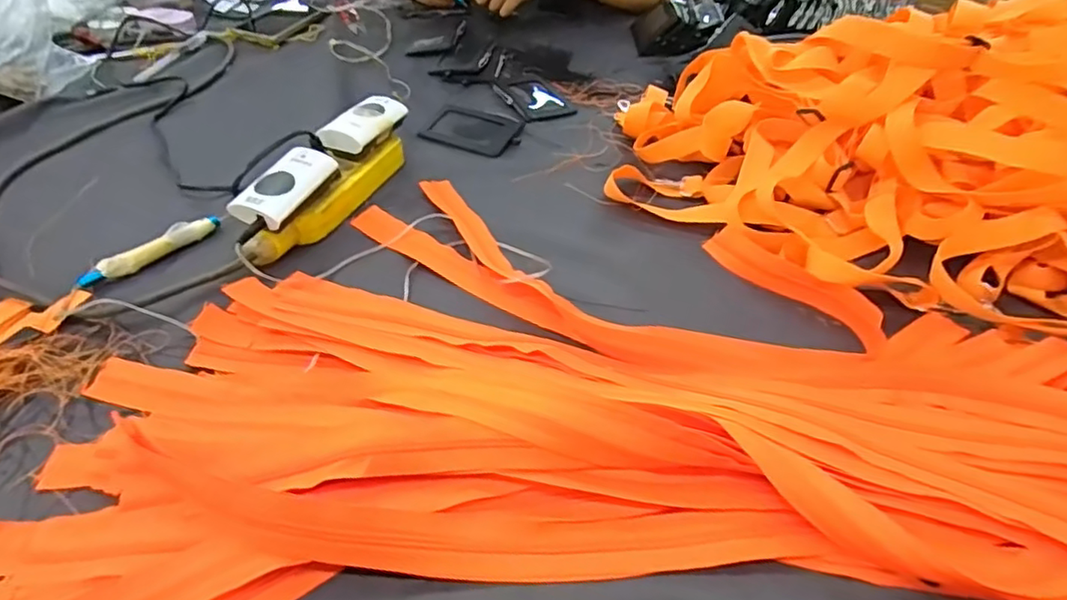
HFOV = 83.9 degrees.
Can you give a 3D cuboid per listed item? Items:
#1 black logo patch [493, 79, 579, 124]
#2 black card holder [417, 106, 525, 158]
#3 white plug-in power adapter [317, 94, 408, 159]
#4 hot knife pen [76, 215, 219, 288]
[{"bbox_3d":[0.001,-0.260,0.770,0.072,0.006,0.106,-21,49,-21],"label":"black logo patch"},{"bbox_3d":[-0.071,-0.204,0.715,0.110,0.006,0.089,15,47,13],"label":"black card holder"},{"bbox_3d":[-0.178,-0.180,0.618,0.045,0.029,0.110,18,46,15],"label":"white plug-in power adapter"},{"bbox_3d":[-0.349,-0.048,0.542,0.018,0.020,0.126,28,51,24],"label":"hot knife pen"}]

